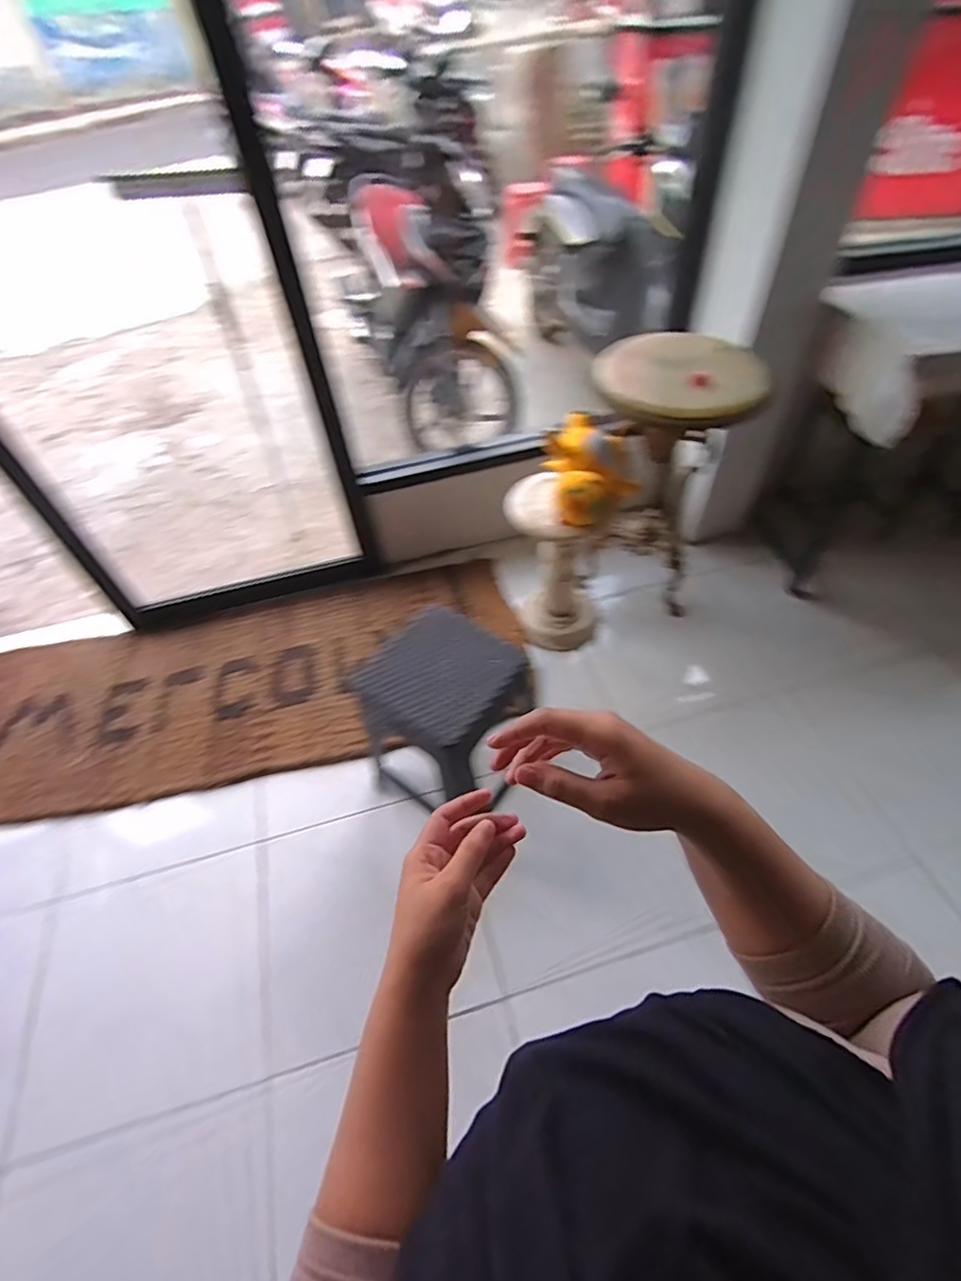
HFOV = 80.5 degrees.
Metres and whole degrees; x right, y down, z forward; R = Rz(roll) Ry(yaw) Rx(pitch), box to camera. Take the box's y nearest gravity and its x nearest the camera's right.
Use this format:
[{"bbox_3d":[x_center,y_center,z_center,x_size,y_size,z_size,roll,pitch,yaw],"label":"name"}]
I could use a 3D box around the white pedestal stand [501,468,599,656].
[{"bbox_3d":[0.205,-0.203,1.601,0.248,0.507,0.214,3,51,7],"label":"white pedestal stand"}]

